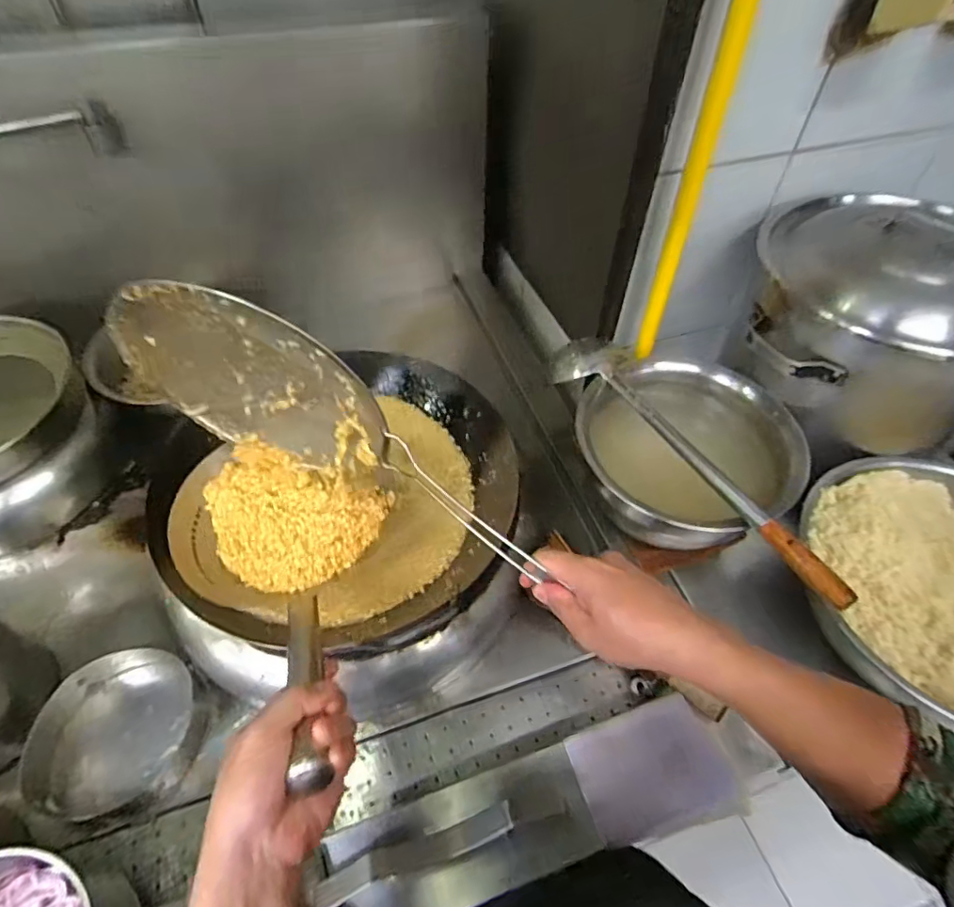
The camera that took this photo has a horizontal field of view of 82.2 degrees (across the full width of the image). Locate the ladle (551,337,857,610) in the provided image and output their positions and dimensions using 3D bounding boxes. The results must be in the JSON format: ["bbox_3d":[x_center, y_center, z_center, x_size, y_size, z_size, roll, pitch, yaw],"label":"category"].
[{"bbox_3d":[0.285,-0.016,0.720,0.109,0.082,0.490,-25,57,-19],"label":"ladle"}]

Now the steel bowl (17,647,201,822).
[{"bbox_3d":[-0.441,0.340,0.686,0.186,0.071,0.168,-11,53,-9],"label":"steel bowl"}]

